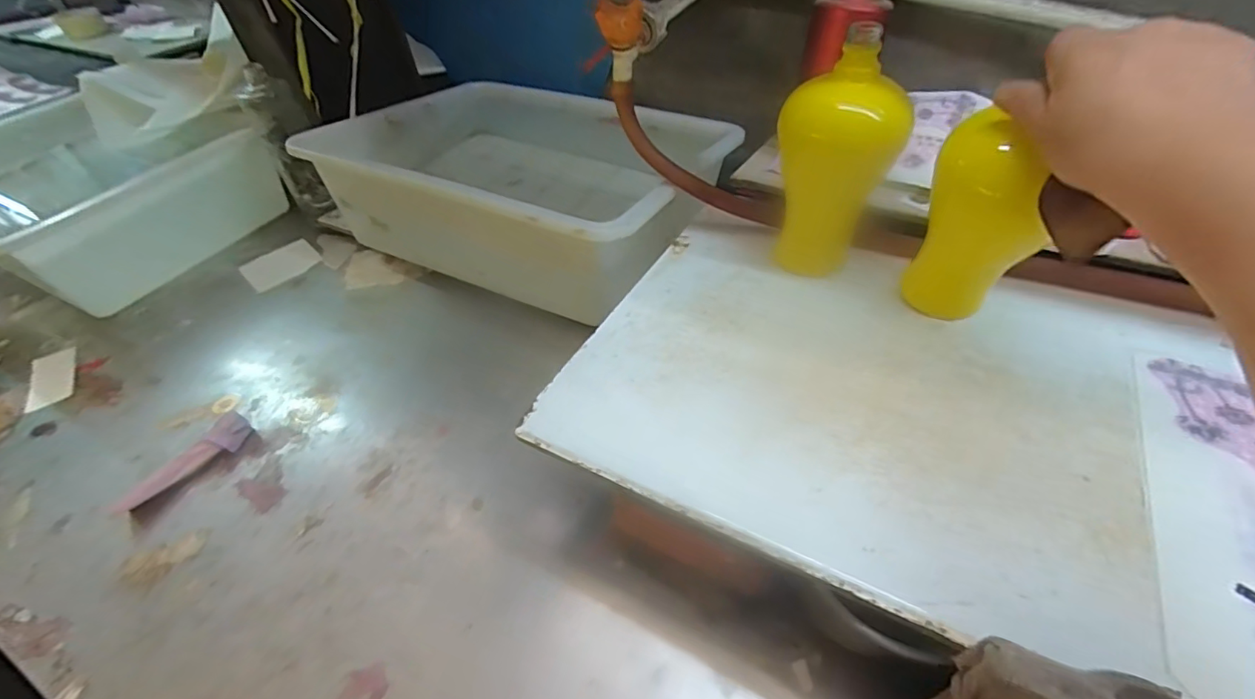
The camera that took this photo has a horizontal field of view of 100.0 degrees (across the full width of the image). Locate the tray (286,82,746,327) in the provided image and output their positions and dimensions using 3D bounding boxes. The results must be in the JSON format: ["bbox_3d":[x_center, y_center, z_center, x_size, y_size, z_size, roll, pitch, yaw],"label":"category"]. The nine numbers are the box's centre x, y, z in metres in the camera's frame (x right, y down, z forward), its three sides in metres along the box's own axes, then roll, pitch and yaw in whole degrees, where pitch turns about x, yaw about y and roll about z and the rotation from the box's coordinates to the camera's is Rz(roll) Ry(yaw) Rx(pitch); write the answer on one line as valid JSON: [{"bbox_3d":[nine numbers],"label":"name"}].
[{"bbox_3d":[-0.129,-0.242,0.740,0.489,0.155,0.363,21,54,21],"label":"tray"}]

